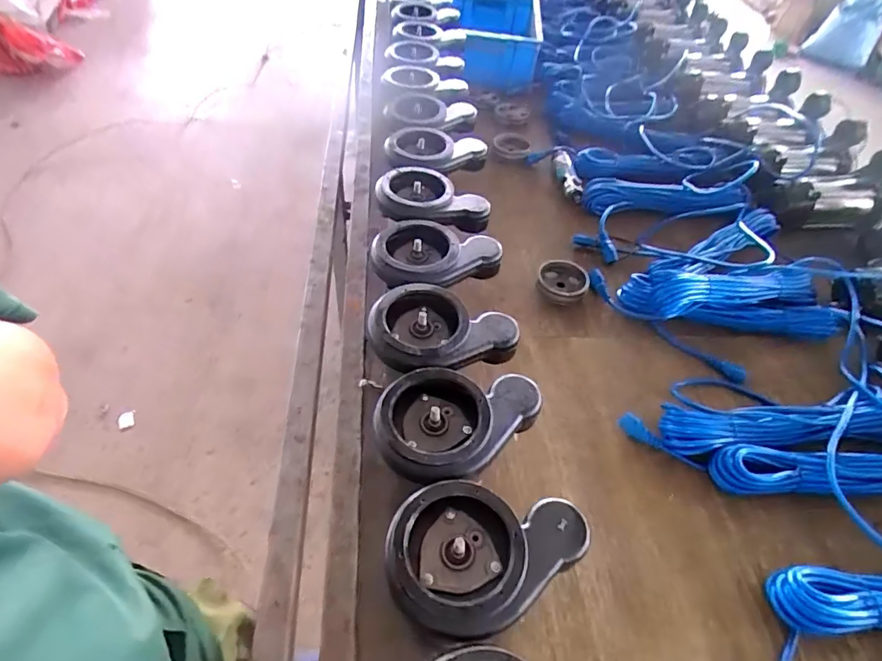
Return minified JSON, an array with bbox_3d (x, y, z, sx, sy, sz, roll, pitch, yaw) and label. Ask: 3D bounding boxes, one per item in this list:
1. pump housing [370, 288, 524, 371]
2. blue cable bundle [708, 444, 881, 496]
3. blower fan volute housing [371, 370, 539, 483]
[{"bbox_3d":[0.000,0.002,0.594,0.165,0.045,0.122,-9,50,-15],"label":"pump housing"},{"bbox_3d":[0.524,0.184,0.658,0.350,0.054,0.061,3,48,-5],"label":"blue cable bundle"},{"bbox_3d":[0.020,0.090,0.504,0.169,0.037,0.115,-3,48,-10],"label":"blower fan volute housing"}]

